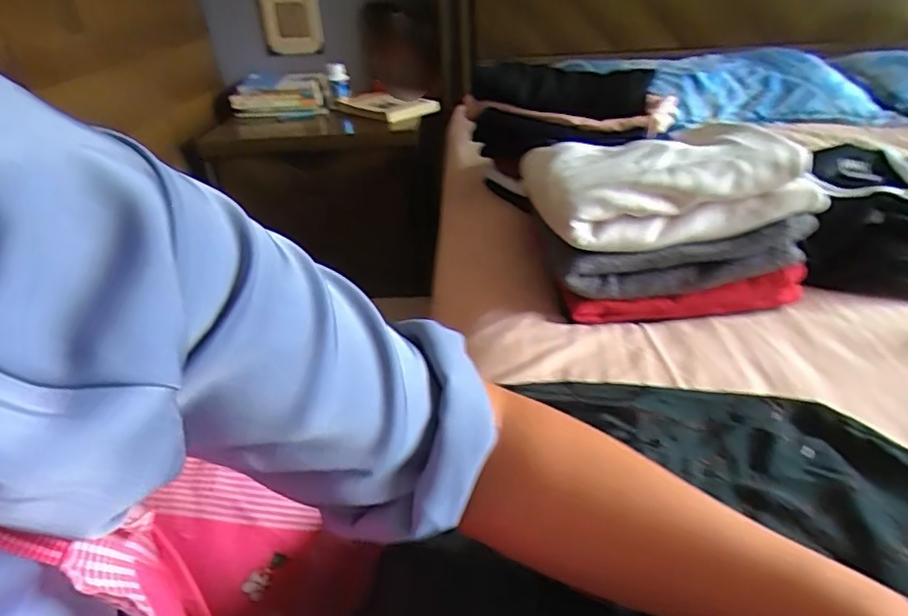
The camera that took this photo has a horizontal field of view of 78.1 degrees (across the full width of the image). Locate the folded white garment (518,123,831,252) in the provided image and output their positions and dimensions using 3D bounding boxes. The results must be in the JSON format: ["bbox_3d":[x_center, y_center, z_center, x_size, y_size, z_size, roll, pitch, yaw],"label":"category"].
[{"bbox_3d":[0.225,-0.161,0.657,0.255,0.075,0.259,-4,32,-1],"label":"folded white garment"}]

